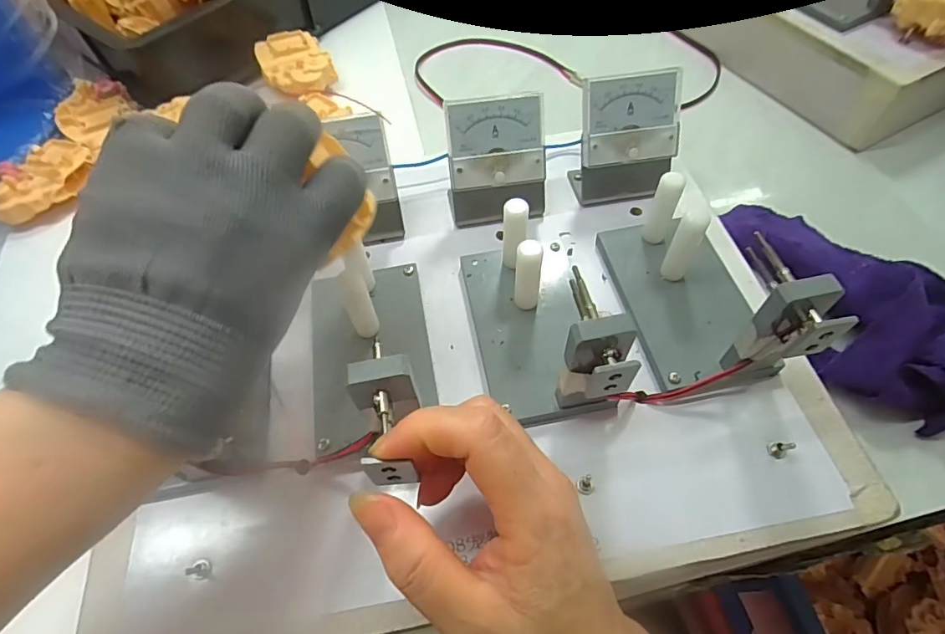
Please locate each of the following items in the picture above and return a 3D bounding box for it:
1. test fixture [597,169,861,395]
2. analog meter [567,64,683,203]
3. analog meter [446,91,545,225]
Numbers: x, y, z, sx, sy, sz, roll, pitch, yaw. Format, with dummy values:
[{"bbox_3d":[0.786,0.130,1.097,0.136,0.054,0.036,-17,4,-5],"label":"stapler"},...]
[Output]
[{"bbox_3d":[0.128,-0.022,0.282,0.071,0.084,0.126,-7,57,-1],"label":"test fixture"},{"bbox_3d":[0.106,-0.121,0.345,0.066,0.075,0.044,-7,57,-1],"label":"analog meter"},{"bbox_3d":[0.016,-0.104,0.340,0.065,0.074,0.042,-7,57,-2],"label":"analog meter"}]

